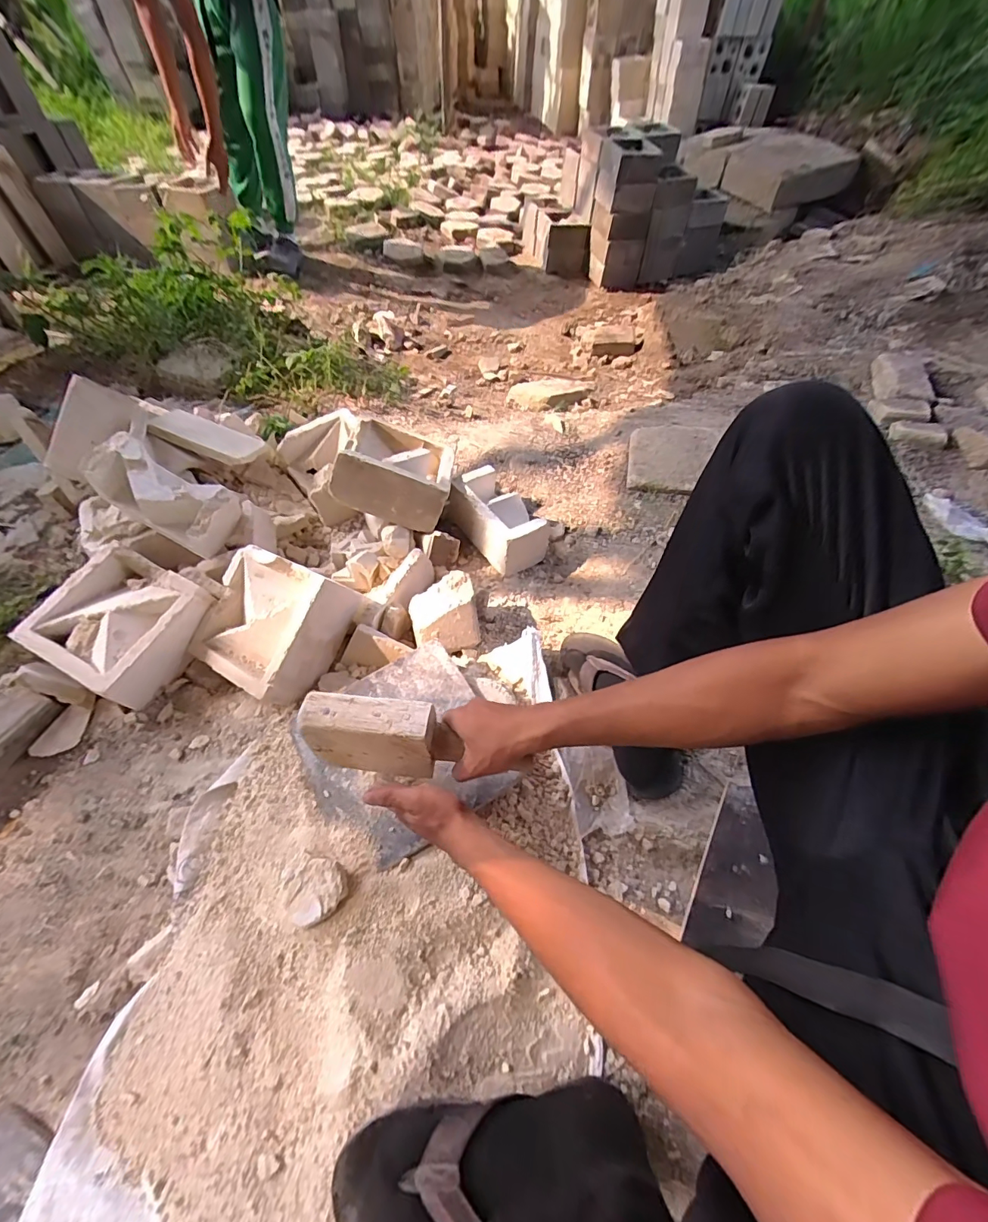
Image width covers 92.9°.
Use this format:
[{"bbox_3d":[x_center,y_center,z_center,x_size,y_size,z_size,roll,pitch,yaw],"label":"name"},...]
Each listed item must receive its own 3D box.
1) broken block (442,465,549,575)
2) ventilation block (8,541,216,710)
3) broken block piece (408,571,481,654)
[{"bbox_3d":[0.007,-0.188,0.929,0.122,0.098,0.211,-32,62,-20],"label":"broken block"},{"bbox_3d":[-0.589,0.021,0.751,0.212,0.087,0.200,25,59,16],"label":"ventilation block"},{"bbox_3d":[-0.083,0.004,0.774,0.106,0.063,0.106,-14,57,-10],"label":"broken block piece"}]

